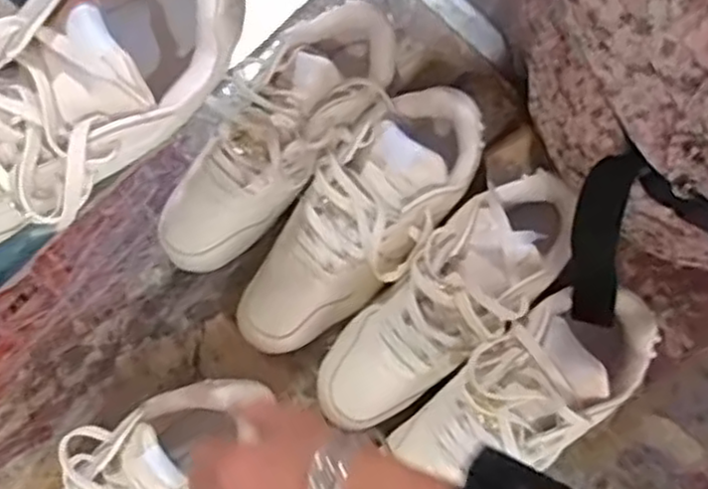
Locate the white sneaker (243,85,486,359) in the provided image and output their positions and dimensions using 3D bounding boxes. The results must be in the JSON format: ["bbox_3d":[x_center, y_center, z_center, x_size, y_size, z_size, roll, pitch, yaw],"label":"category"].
[{"bbox_3d":[0.006,-0.016,0.611,0.094,0.101,0.247,40,92,9],"label":"white sneaker"}]

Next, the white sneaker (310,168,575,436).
[{"bbox_3d":[0.074,0.042,0.581,0.254,0.088,0.089,-45,80,4],"label":"white sneaker"}]

